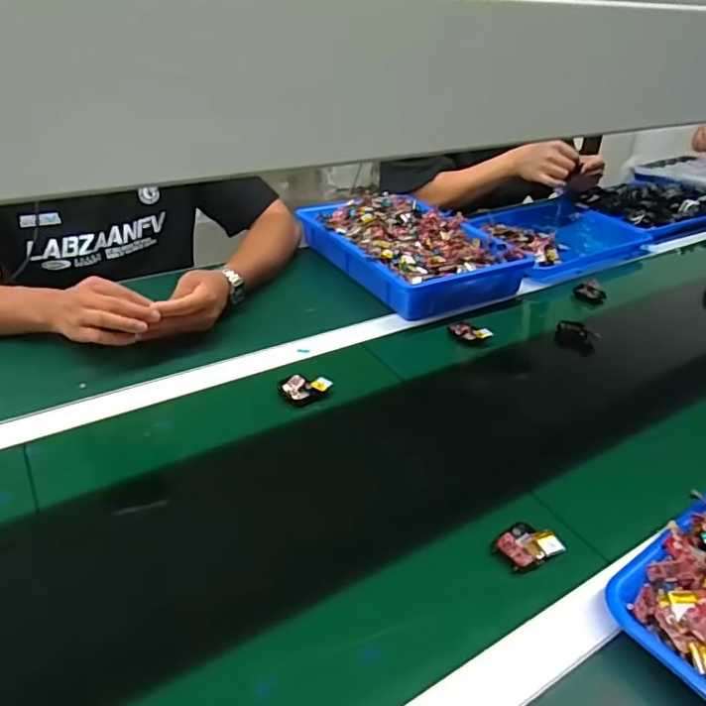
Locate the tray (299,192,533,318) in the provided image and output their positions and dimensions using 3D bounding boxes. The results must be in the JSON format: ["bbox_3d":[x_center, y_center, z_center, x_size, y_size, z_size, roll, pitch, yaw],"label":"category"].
[{"bbox_3d":[0.090,-0.180,0.955,0.240,0.062,0.350,-15,37,-27],"label":"tray"}]

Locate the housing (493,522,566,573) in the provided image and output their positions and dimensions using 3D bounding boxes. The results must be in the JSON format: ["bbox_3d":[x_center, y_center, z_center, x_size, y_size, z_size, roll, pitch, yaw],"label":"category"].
[{"bbox_3d":[0.151,0.167,0.487,0.052,0.014,0.043,-10,35,-20],"label":"housing"}]

